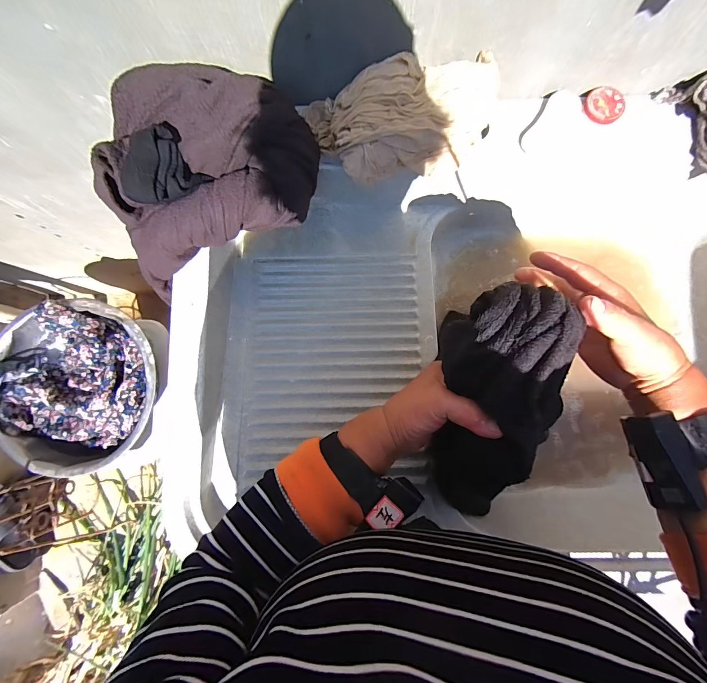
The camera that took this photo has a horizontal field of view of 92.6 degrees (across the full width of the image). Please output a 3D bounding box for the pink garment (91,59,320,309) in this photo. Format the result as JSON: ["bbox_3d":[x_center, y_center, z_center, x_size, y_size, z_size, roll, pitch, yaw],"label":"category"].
[{"bbox_3d":[-0.159,-0.189,0.360,0.239,0.097,0.165,-26,83,-2],"label":"pink garment"}]

